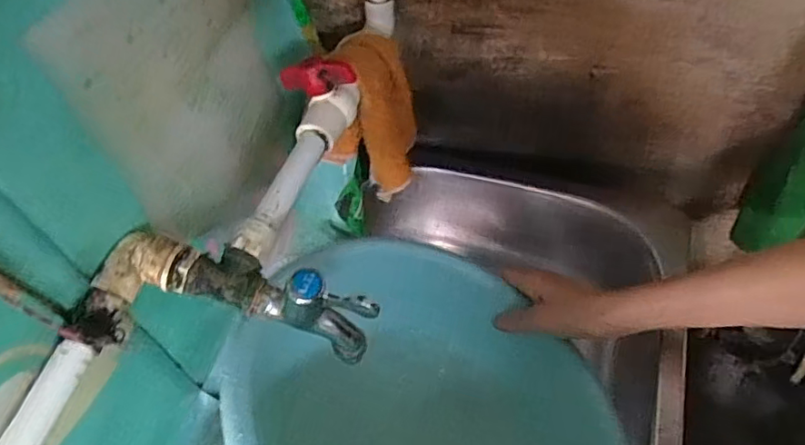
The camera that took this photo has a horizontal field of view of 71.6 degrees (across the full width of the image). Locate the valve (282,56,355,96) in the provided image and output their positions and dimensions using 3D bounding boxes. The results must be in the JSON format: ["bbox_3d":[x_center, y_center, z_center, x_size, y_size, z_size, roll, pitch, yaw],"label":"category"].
[{"bbox_3d":[-0.068,-0.112,0.434,0.070,0.025,0.013,2,52,28],"label":"valve"}]

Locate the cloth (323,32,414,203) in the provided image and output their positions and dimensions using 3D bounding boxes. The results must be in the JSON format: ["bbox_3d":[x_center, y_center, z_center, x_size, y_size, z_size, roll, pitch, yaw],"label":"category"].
[{"bbox_3d":[-0.022,-0.097,0.513,0.089,0.127,0.092,34,63,24],"label":"cloth"}]

